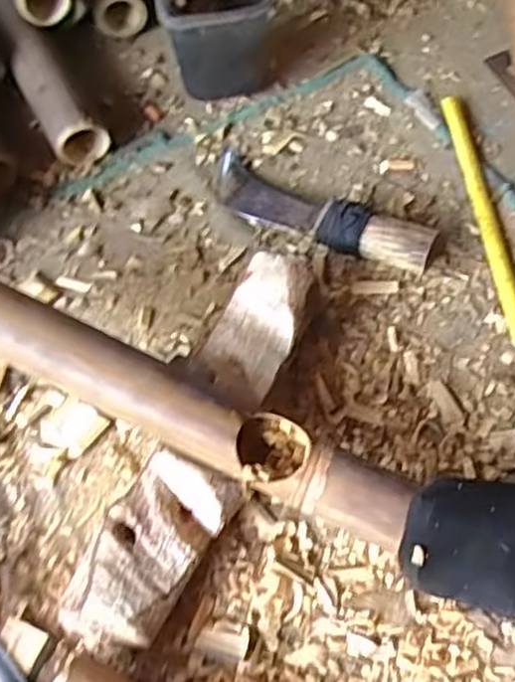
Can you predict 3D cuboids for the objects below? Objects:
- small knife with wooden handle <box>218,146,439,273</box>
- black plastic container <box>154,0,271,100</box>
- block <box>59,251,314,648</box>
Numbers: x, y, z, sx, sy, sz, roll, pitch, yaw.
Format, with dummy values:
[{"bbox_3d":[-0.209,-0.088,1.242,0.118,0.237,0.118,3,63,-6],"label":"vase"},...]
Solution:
[{"bbox_3d":[0.061,-0.134,0.685,0.235,0.043,0.066,24,66,12],"label":"small knife with wooden handle"},{"bbox_3d":[-0.044,-0.328,0.734,0.113,0.124,0.119,-3,63,-1],"label":"black plastic container"},{"bbox_3d":[-0.039,0.081,0.561,0.083,0.064,0.331,23,65,12],"label":"block"}]

